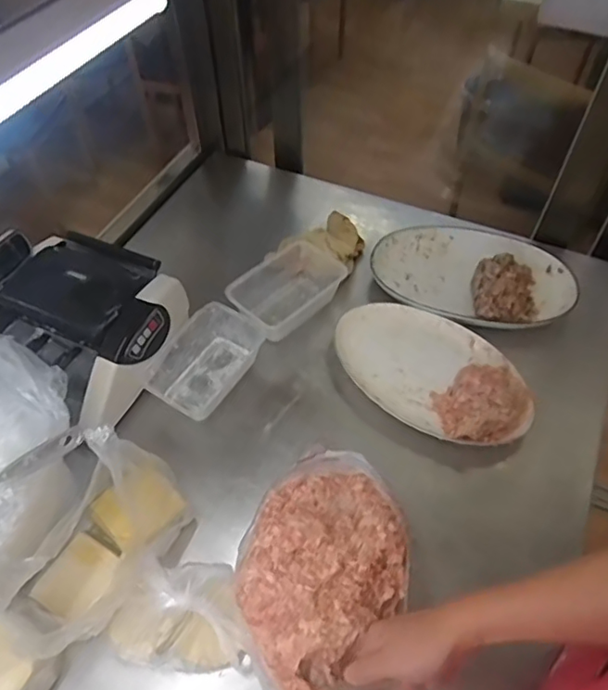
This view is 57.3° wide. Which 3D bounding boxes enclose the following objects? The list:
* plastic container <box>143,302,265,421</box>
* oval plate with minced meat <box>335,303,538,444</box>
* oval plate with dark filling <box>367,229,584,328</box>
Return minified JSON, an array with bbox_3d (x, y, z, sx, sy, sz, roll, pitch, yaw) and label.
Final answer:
[{"bbox_3d":[-0.142,0.027,0.801,0.103,0.059,0.166,29,59,20],"label":"plastic container"},{"bbox_3d":[0.180,0.032,0.790,0.292,0.057,0.183,35,61,23],"label":"oval plate with minced meat"},{"bbox_3d":[0.274,-0.122,0.893,0.321,0.045,0.215,7,54,5],"label":"oval plate with dark filling"}]

